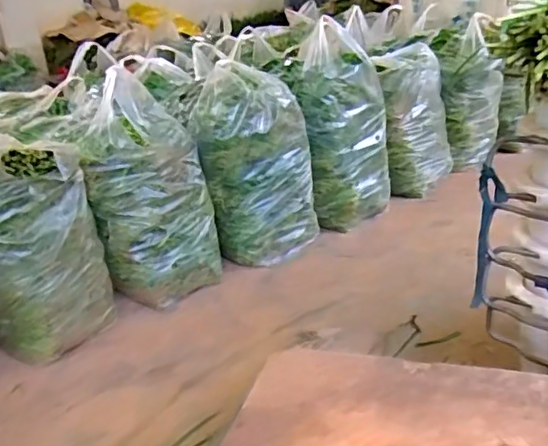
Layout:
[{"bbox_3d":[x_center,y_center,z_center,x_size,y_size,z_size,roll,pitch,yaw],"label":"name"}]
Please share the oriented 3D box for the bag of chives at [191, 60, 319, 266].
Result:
[{"bbox_3d":[-0.047,-0.176,1.768,0.320,0.548,0.311,-4,23,3],"label":"bag of chives"}]

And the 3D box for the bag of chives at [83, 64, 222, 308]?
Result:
[{"bbox_3d":[-0.323,-0.086,1.550,0.292,0.552,0.203,-8,23,-7],"label":"bag of chives"}]

